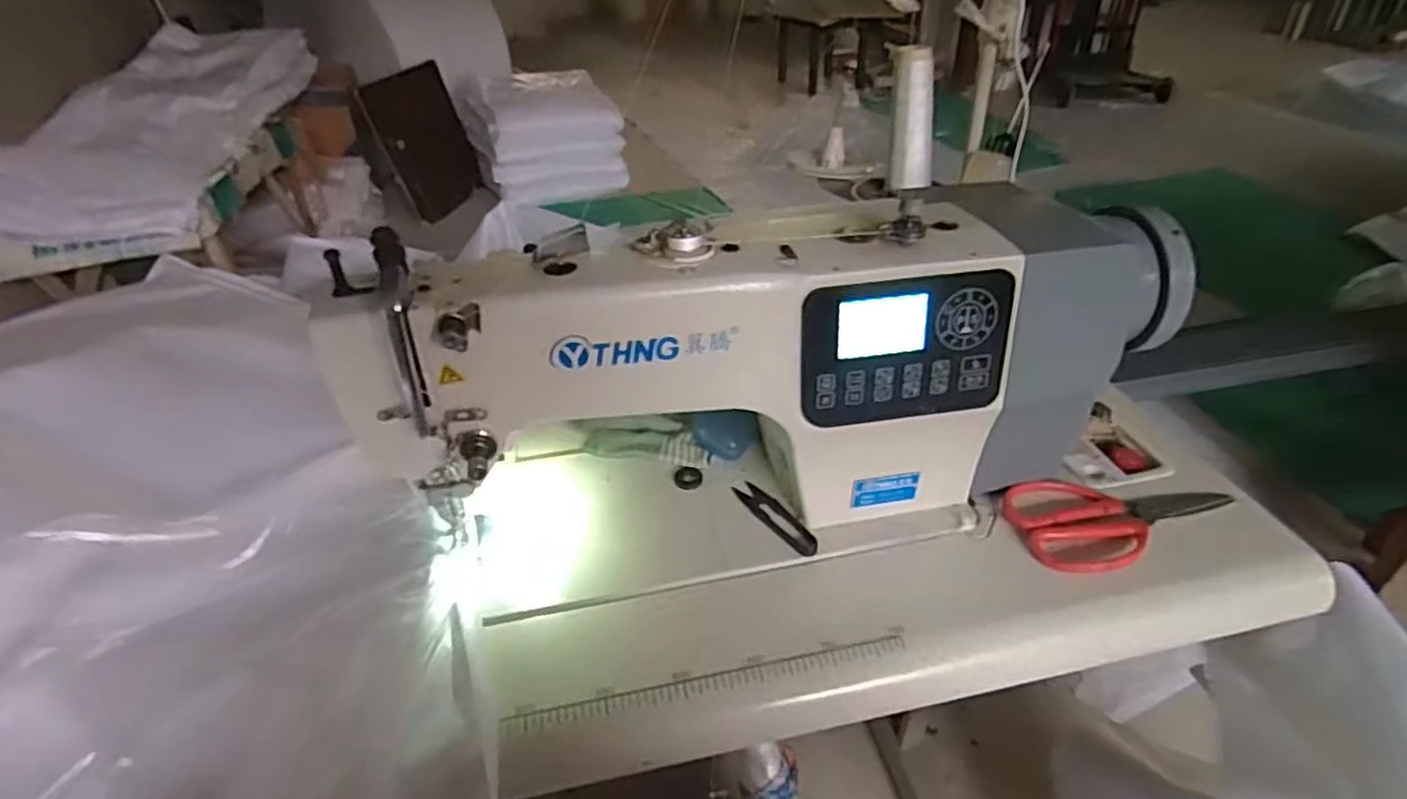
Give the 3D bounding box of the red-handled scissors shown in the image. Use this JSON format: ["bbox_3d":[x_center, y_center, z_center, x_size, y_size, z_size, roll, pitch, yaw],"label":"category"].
[{"bbox_3d":[0.330,0.091,0.589,0.167,0.013,0.093,-7,36,-8],"label":"red-handled scissors"}]

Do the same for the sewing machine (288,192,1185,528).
[{"bbox_3d":[0.057,-0.027,0.574,0.589,0.240,0.151,-8,37,-9],"label":"sewing machine"}]

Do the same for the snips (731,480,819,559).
[{"bbox_3d":[0.057,0.095,0.606,0.024,0.007,0.097,-18,39,-21],"label":"snips"}]

